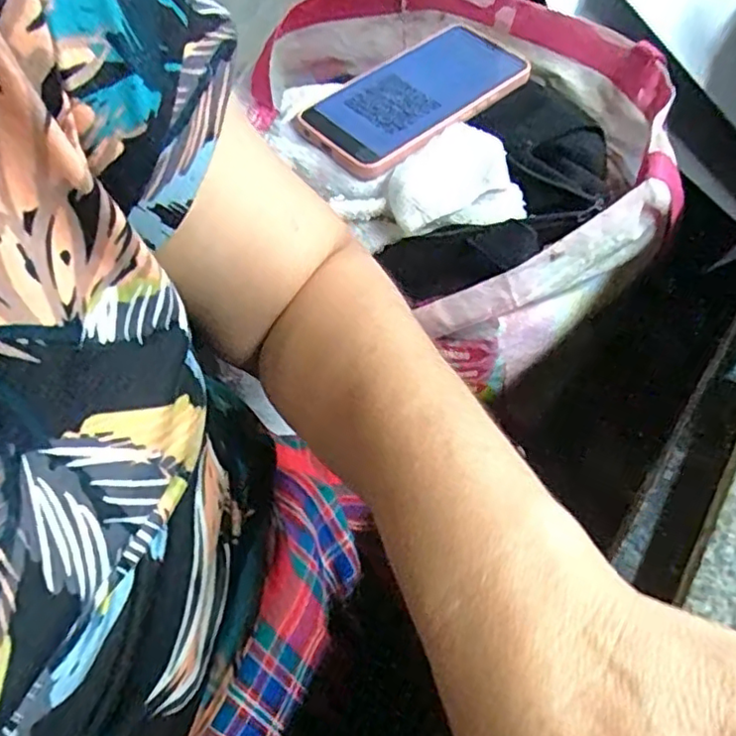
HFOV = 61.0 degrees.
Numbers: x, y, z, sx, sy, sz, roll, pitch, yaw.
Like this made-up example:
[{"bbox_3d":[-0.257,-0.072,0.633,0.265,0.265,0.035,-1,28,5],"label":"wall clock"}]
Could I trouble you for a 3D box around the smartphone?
[{"bbox_3d":[0.035,-0.196,0.443,0.174,0.016,0.087,-41,61,-21],"label":"smartphone"}]

